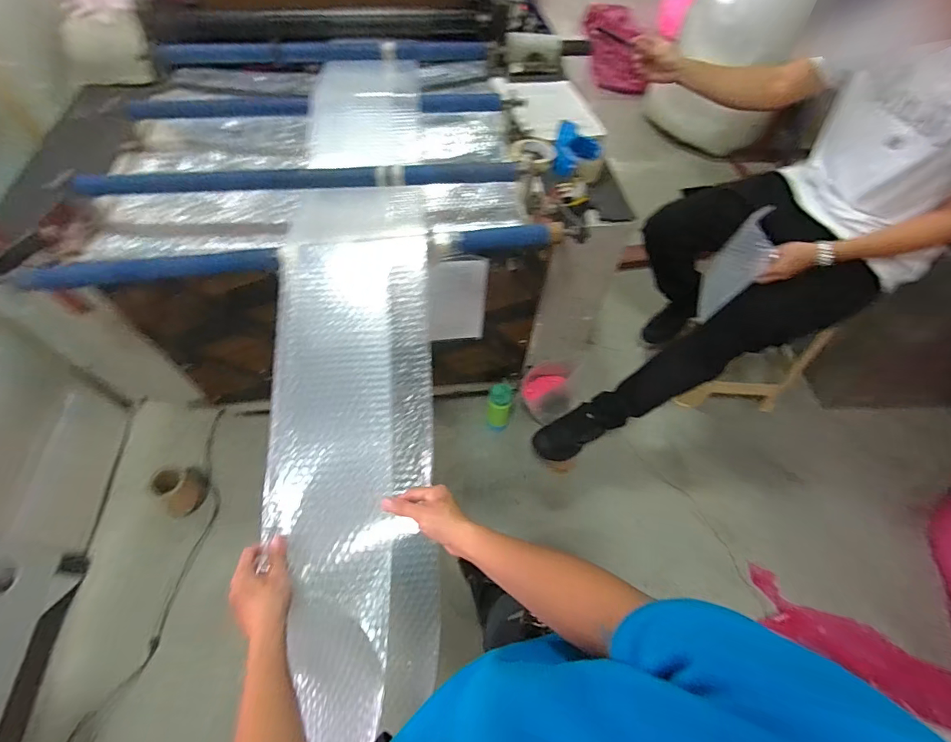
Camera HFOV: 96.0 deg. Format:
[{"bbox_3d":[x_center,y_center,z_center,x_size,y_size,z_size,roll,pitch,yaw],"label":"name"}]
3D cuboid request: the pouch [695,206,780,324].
[{"bbox_3d":[0.643,-0.264,1.079,0.027,0.233,0.208,17,55,-9],"label":"pouch"}]

